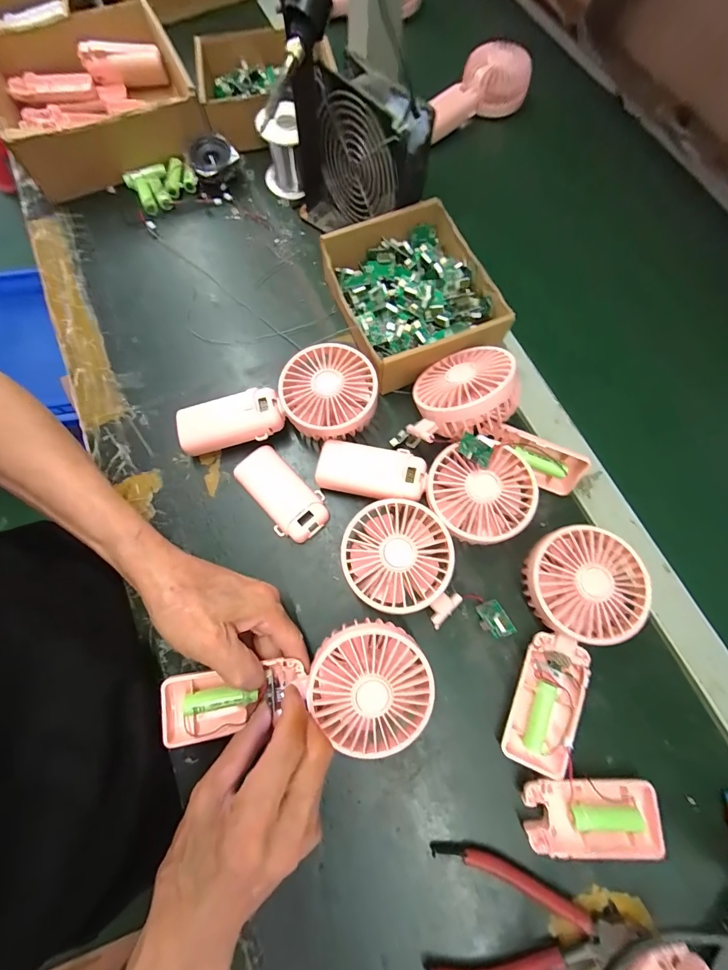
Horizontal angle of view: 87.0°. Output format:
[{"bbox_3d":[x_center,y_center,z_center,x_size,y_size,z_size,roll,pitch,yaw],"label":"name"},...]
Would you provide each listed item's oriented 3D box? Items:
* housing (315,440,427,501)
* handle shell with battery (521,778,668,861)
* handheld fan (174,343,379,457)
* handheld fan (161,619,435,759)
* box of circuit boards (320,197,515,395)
[{"bbox_3d":[0.007,-0.011,0.346,0.094,0.027,0.046,10,74,3],"label":"housing"},{"bbox_3d":[0.166,0.243,0.283,0.095,0.017,0.047,-2,74,-1],"label":"handle shell with battery"},{"bbox_3d":[-0.082,-0.079,0.362,0.184,0.043,0.089,-7,74,-2],"label":"handheld fan"},{"bbox_3d":[-0.046,0.152,0.272,0.184,0.028,0.086,-9,74,-1],"label":"handheld fan"},{"bbox_3d":[0.050,-0.194,0.397,0.154,0.054,0.170,-20,75,-6],"label":"box of circuit boards"}]

